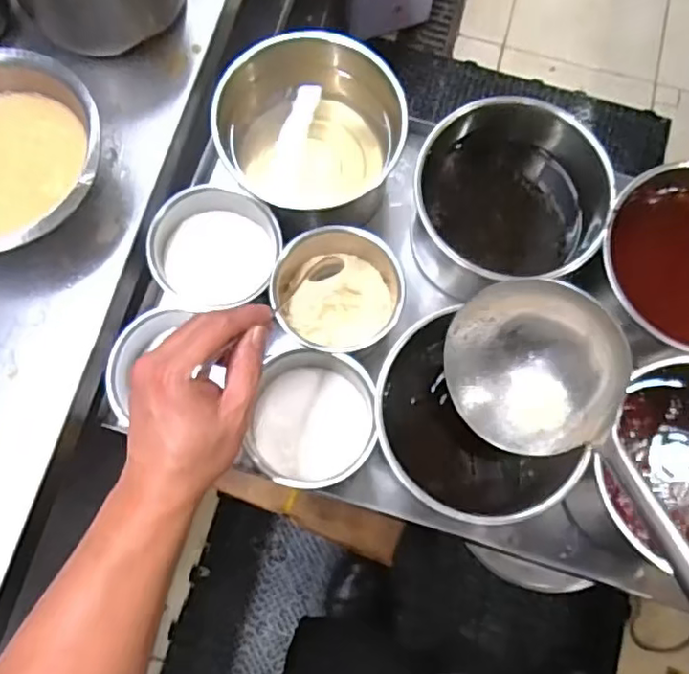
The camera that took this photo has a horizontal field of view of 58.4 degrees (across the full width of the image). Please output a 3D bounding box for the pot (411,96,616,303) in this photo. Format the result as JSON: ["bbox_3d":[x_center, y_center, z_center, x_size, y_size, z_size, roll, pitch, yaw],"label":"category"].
[{"bbox_3d":[0.149,-0.119,0.600,0.171,0.159,0.150,-10,77,-4],"label":"pot"}]

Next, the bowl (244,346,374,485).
[{"bbox_3d":[-0.026,0.071,0.536,0.104,0.068,0.115,14,76,2],"label":"bowl"}]

